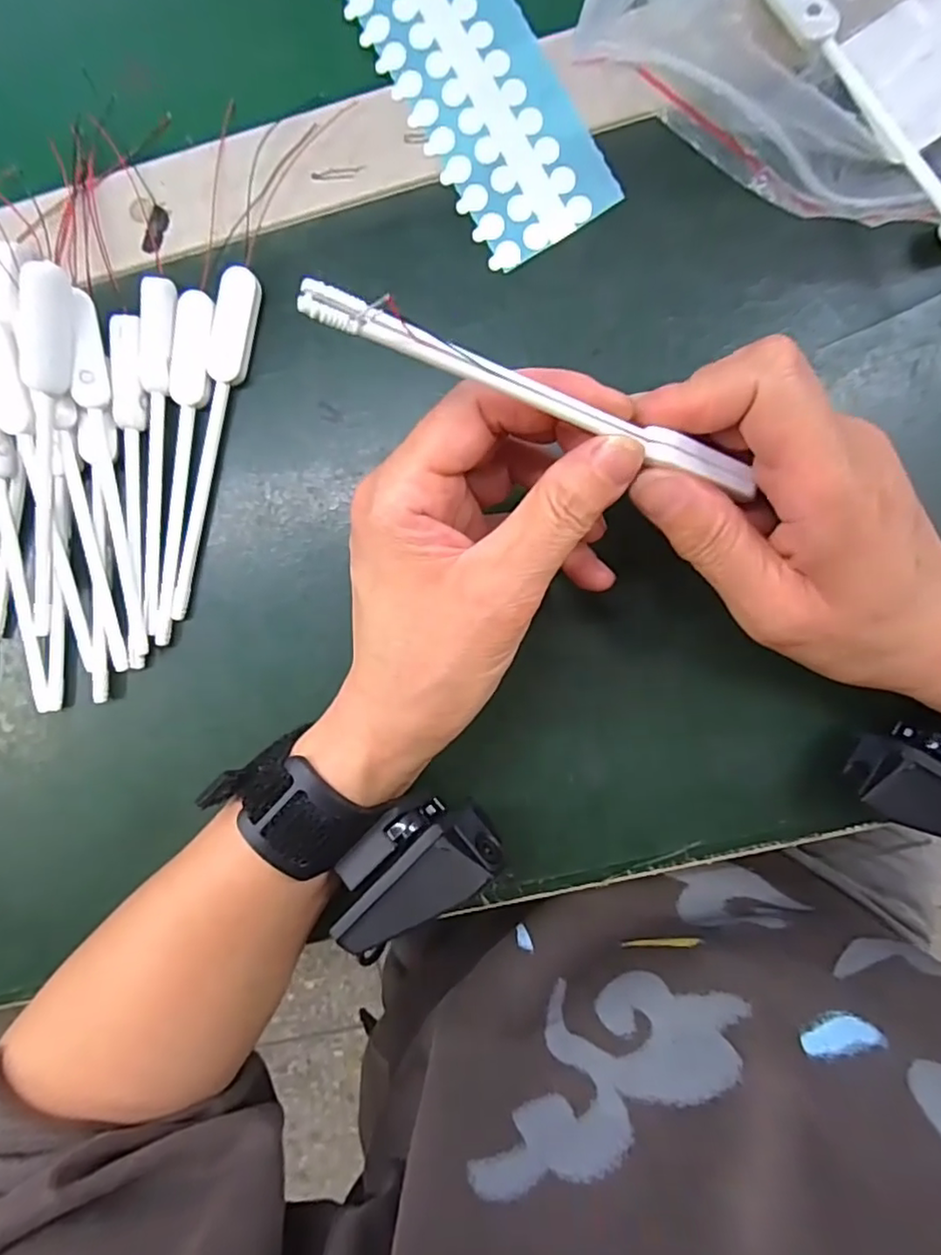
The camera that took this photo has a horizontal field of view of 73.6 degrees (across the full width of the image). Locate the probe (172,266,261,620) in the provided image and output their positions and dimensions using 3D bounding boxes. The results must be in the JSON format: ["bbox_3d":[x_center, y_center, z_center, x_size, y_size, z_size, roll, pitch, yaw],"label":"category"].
[{"bbox_3d":[-0.110,-0.075,0.264,0.015,0.009,0.144,15,95,3],"label":"probe"}]

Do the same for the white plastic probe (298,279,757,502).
[{"bbox_3d":[0.023,-0.061,0.170,0.137,0.010,0.009,14,95,-22],"label":"white plastic probe"}]

